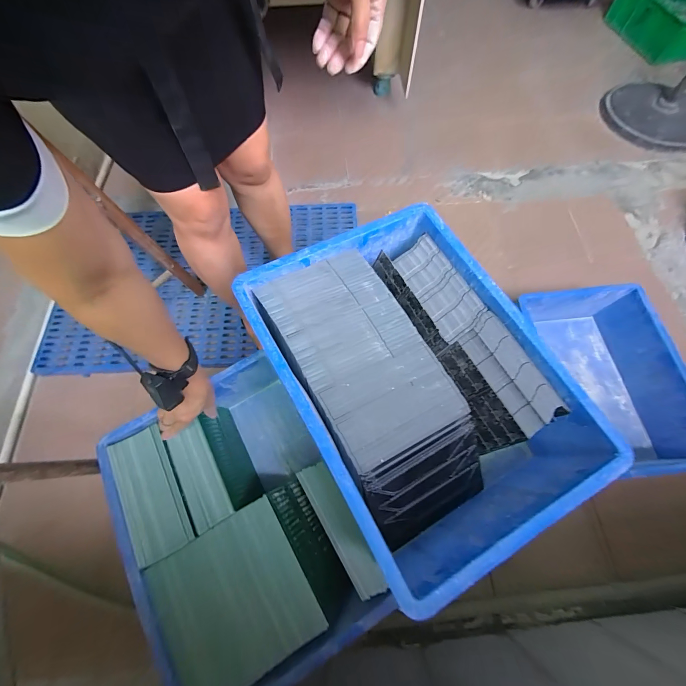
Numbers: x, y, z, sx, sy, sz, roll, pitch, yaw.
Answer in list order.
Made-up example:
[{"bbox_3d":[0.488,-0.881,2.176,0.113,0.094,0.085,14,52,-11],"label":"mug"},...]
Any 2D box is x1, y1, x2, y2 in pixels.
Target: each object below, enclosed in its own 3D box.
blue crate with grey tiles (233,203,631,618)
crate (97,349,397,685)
[{"bbox_3d":[0.101,0.048,0.484,0.338,0.161,0.470,-29,71,-10],"label":"blue crate with grey tiles"},{"bbox_3d":[-0.178,0.306,0.567,0.333,0.173,0.457,-28,70,-13],"label":"crate"}]

